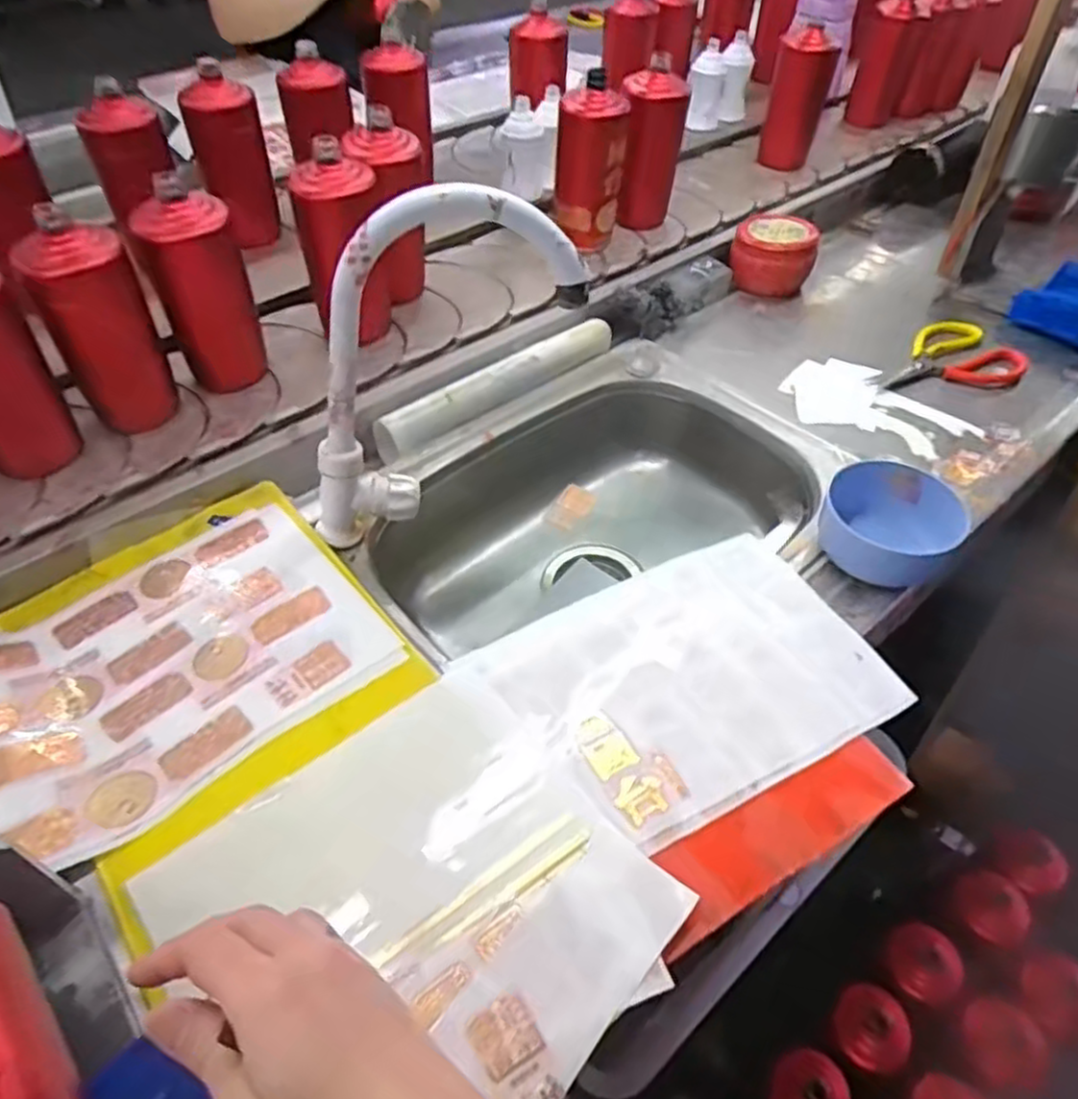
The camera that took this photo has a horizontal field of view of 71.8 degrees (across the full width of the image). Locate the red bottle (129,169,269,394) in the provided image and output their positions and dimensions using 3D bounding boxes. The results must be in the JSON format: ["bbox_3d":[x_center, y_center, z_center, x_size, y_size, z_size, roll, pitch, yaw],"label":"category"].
[{"bbox_3d":[-0.313,-0.249,0.699,0.085,0.166,0.070,-19,52,-18],"label":"red bottle"}]

